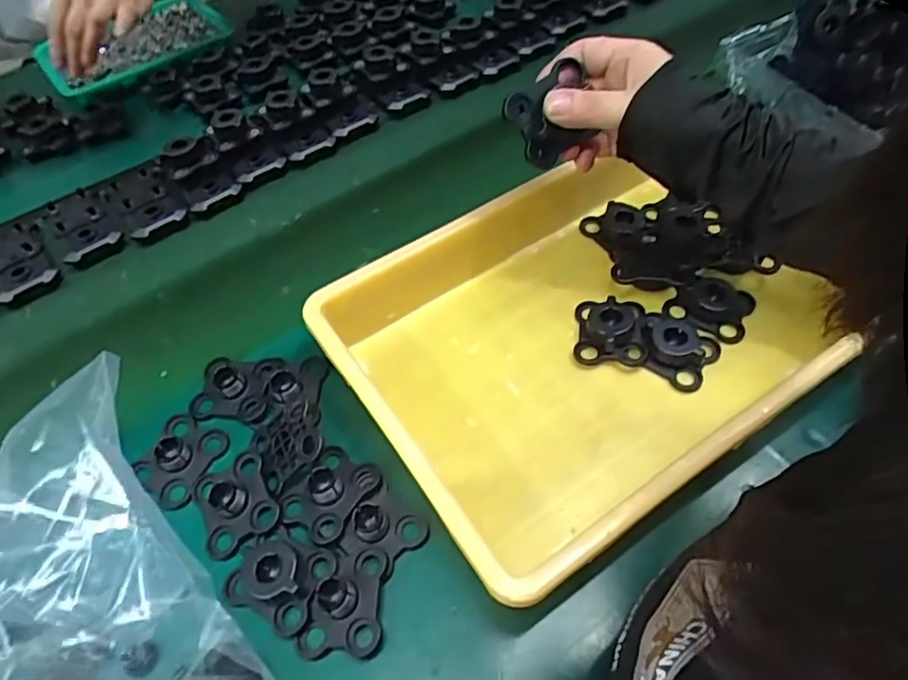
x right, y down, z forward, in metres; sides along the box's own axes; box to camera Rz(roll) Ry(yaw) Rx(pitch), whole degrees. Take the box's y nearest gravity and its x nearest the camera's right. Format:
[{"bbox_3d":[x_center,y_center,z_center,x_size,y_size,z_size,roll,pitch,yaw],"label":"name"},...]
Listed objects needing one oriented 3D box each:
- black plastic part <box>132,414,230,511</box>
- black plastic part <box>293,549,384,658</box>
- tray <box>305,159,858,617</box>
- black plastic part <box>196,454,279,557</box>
[{"bbox_3d":[-0.192,0.080,0.419,0.046,0.013,0.061,17,57,17],"label":"black plastic part"},{"bbox_3d":[-0.065,0.153,0.358,0.046,0.019,0.058,0,53,5],"label":"black plastic part"},{"bbox_3d":[0.096,-0.006,0.433,0.317,0.068,0.239,-30,56,-18],"label":"tray"},{"bbox_3d":[-0.144,0.102,0.394,0.047,0.024,0.059,-26,55,-14],"label":"black plastic part"}]

